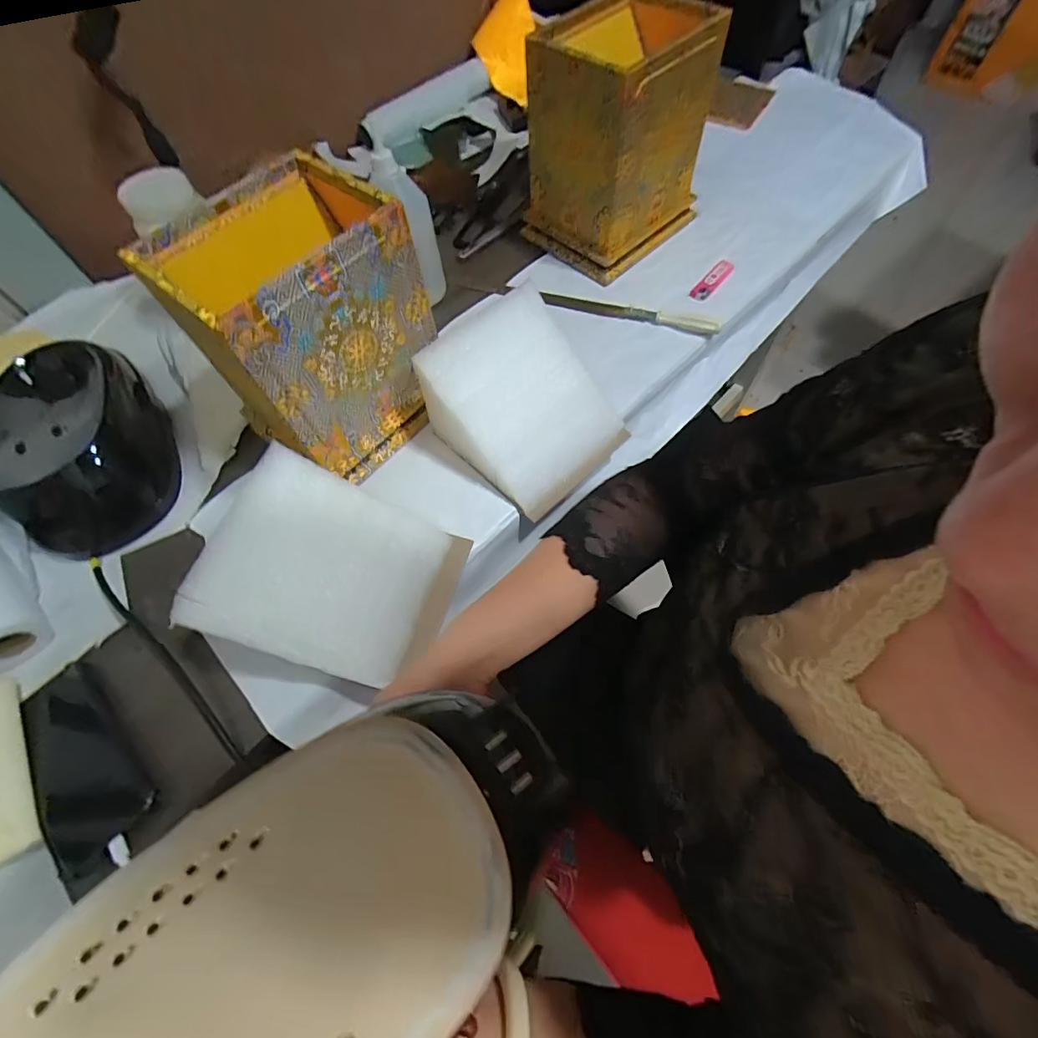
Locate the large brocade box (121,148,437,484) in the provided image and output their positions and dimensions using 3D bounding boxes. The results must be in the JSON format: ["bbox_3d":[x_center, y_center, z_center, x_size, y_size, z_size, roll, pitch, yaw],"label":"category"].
[{"bbox_3d":[-0.197,-0.185,0.472,0.159,0.211,0.177,37,70,19],"label":"large brocade box"}]

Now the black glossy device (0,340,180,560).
[{"bbox_3d":[-0.491,-0.099,0.525,0.150,0.083,0.276,-30,66,-12],"label":"black glossy device"}]

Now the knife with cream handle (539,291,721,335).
[{"bbox_3d":[0.139,-0.268,0.613,0.228,0.009,0.028,16,65,10],"label":"knife with cream handle"}]

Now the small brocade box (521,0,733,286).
[{"bbox_3d":[0.127,-0.485,0.606,0.216,0.218,0.177,-40,68,-16],"label":"small brocade box"}]

